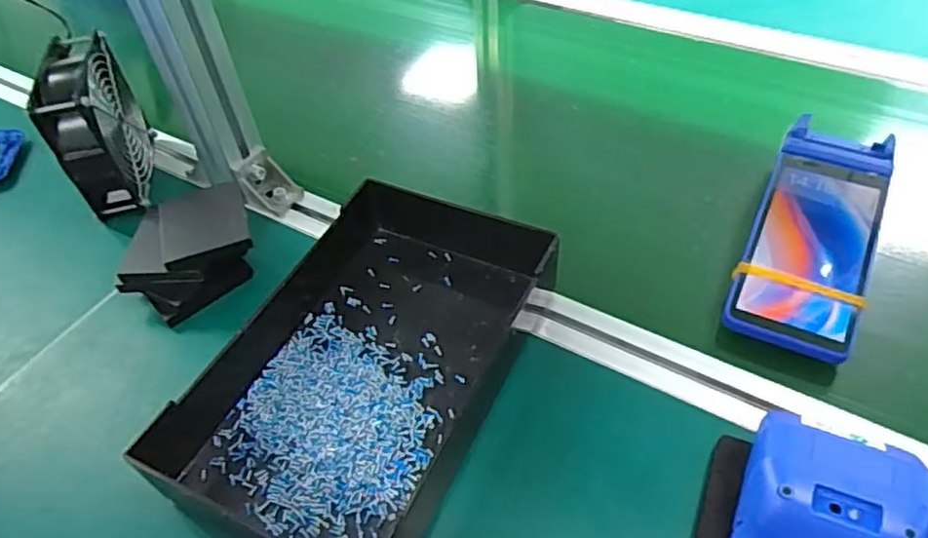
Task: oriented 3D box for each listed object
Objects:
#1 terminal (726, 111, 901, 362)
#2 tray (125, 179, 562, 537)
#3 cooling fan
[{"bbox_3d":[0.259,-0.026,0.493,0.081,0.047,0.202,20,53,22],"label":"terminal"},{"bbox_3d":[-0.053,0.046,0.447,0.166,0.052,0.293,18,53,21],"label":"tray"},{"bbox_3d":[-0.316,-0.126,0.574,0.044,0.116,0.121,-13,49,-5],"label":"cooling fan"}]

